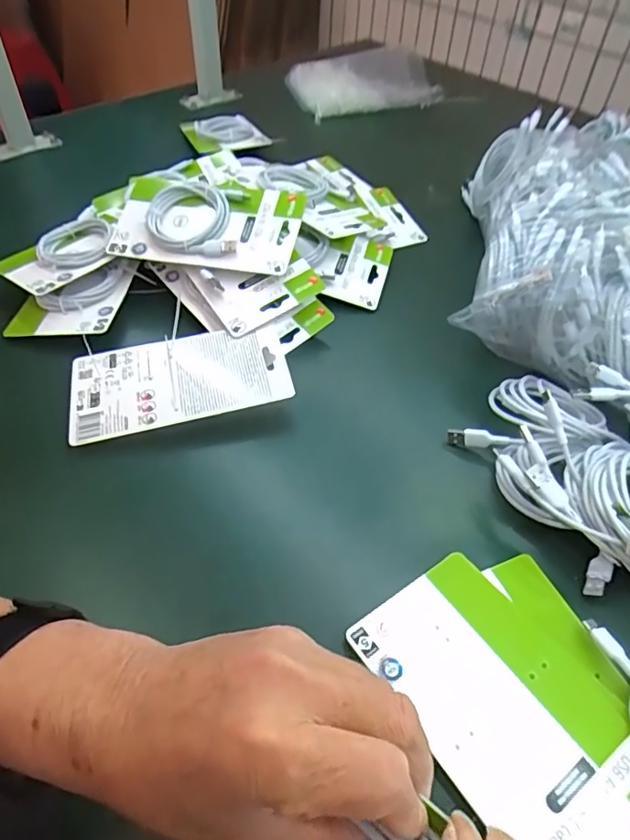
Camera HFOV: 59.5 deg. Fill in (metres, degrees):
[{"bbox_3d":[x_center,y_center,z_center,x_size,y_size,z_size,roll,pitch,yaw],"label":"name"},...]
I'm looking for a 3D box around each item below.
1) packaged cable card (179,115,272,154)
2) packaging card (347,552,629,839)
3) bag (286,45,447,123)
[{"bbox_3d":[-0.128,-0.400,0.772,0.079,0.023,0.145,-32,58,-26],"label":"packaged cable card"},{"bbox_3d":[0.103,0.156,0.319,0.102,0.006,0.147,-27,56,-23],"label":"packaging card"},{"bbox_3d":[0.082,-0.506,0.843,0.212,0.068,0.134,-19,53,-18],"label":"bag"}]

